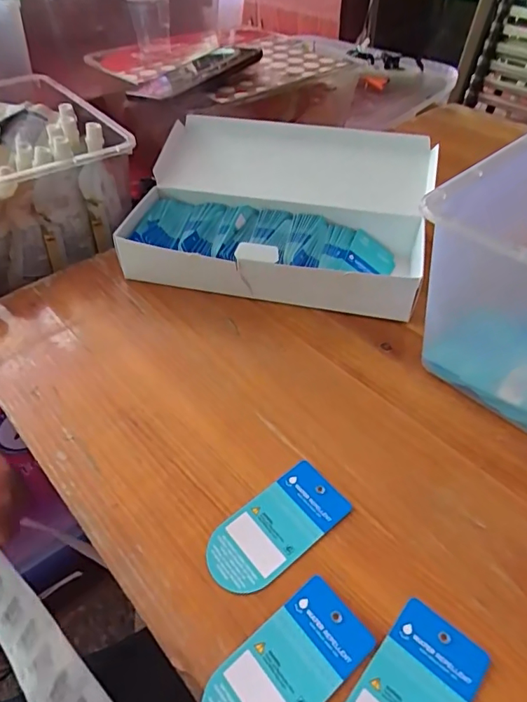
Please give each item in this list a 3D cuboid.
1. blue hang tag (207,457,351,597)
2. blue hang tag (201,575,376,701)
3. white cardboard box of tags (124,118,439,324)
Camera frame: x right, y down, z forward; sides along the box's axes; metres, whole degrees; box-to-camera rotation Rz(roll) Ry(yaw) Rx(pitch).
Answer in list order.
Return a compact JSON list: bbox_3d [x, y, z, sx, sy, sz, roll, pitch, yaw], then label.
[{"bbox_3d":[0.008,0.112,0.305,0.091,0.004,0.045,-33,54,-24],"label":"blue hang tag"},{"bbox_3d":[0.011,0.169,0.254,0.092,0.004,0.046,-34,54,-22],"label":"blue hang tag"},{"bbox_3d":[0.019,-0.138,0.489,0.285,0.110,0.217,9,48,12],"label":"white cardboard box of tags"}]

